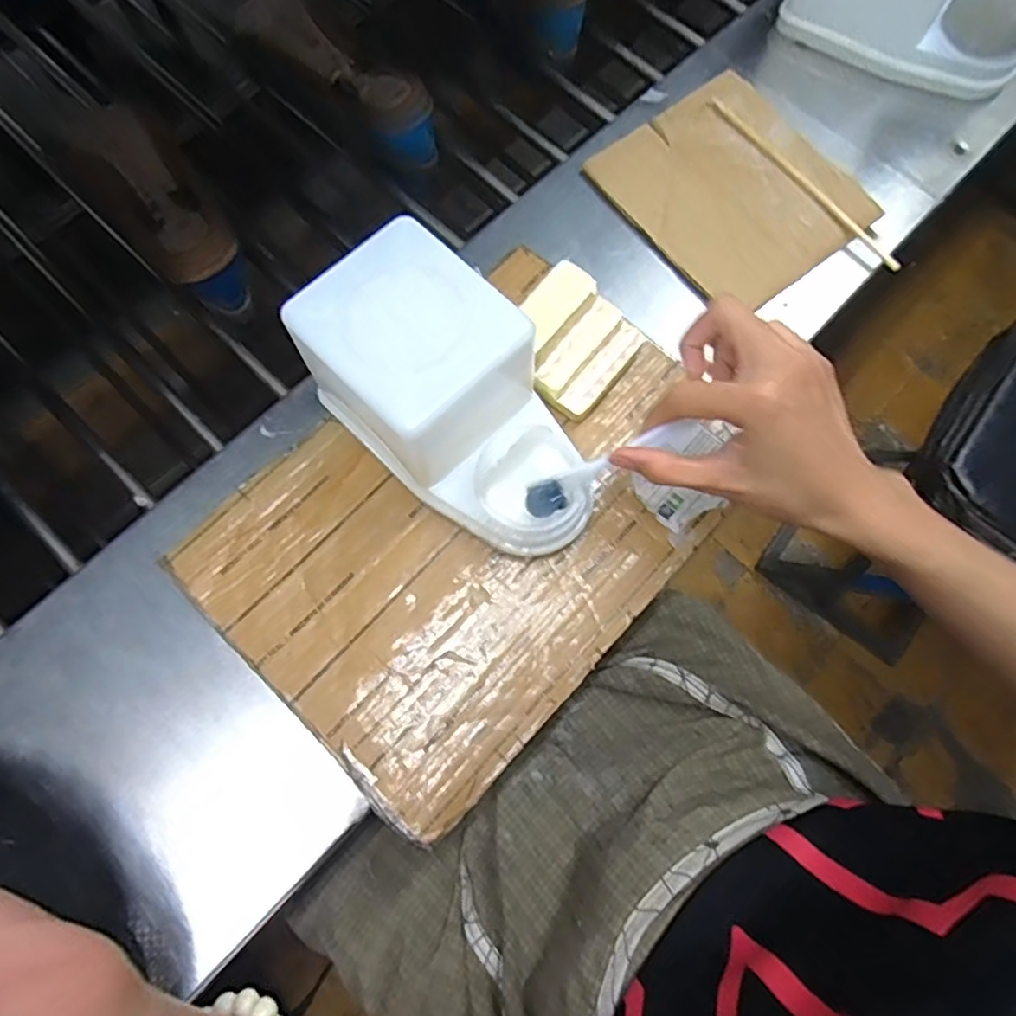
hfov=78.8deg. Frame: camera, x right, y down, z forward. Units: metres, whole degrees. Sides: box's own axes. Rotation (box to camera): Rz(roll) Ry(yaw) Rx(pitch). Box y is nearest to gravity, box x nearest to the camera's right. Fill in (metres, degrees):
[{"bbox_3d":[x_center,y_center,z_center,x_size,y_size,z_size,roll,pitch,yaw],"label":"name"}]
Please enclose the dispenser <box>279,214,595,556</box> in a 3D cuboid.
[{"bbox_3d":[-0.030,-0.055,0.368,0.106,0.107,0.186,-41,77,-11],"label":"dispenser"}]

